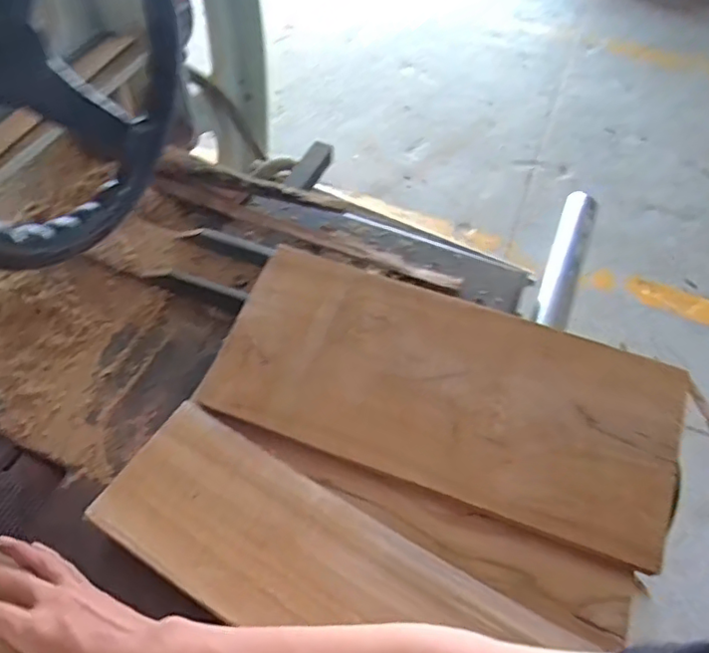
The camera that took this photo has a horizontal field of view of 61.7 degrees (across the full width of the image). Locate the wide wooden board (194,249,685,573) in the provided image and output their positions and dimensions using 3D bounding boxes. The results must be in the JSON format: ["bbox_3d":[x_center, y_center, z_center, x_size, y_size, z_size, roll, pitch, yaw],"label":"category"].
[{"bbox_3d":[0.095,0.060,0.623,0.463,0.021,0.213,18,61,10],"label":"wide wooden board"}]

